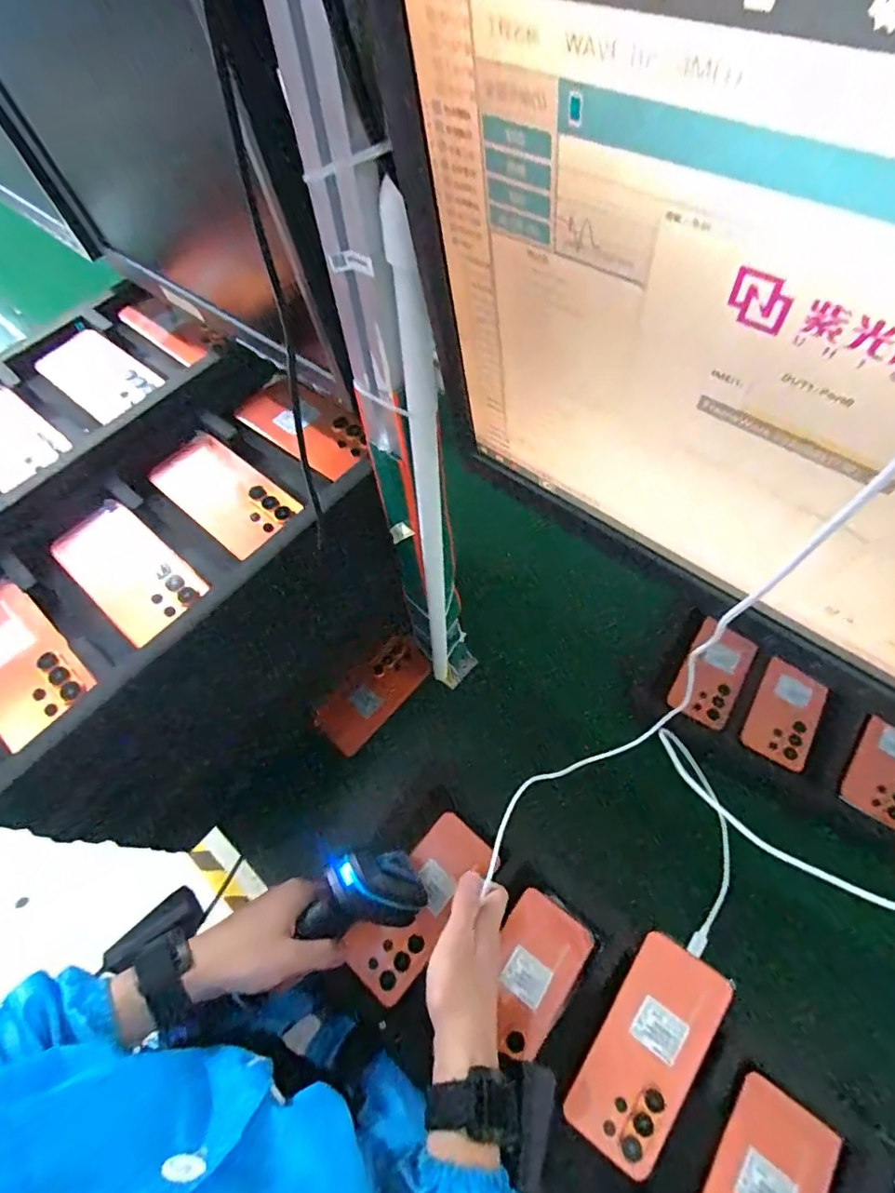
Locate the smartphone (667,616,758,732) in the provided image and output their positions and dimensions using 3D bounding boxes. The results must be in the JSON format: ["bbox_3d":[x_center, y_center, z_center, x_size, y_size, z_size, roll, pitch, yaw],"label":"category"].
[{"bbox_3d":[0.365,0.104,0.750,0.074,0.013,0.152,30,67,18],"label":"smartphone"}]

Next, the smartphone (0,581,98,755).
[{"bbox_3d":[-0.368,0.054,0.461,0.151,0.010,0.076,37,69,21],"label":"smartphone"}]

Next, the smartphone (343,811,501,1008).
[{"bbox_3d":[-0.026,0.308,0.549,0.075,0.015,0.168,37,69,21],"label":"smartphone"}]

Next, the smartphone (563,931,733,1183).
[{"bbox_3d":[0.175,0.397,0.476,0.080,0.006,0.173,31,78,19],"label":"smartphone"}]

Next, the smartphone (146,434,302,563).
[{"bbox_3d":[-0.222,-0.102,0.544,0.167,0.012,0.078,37,69,21],"label":"smartphone"}]

